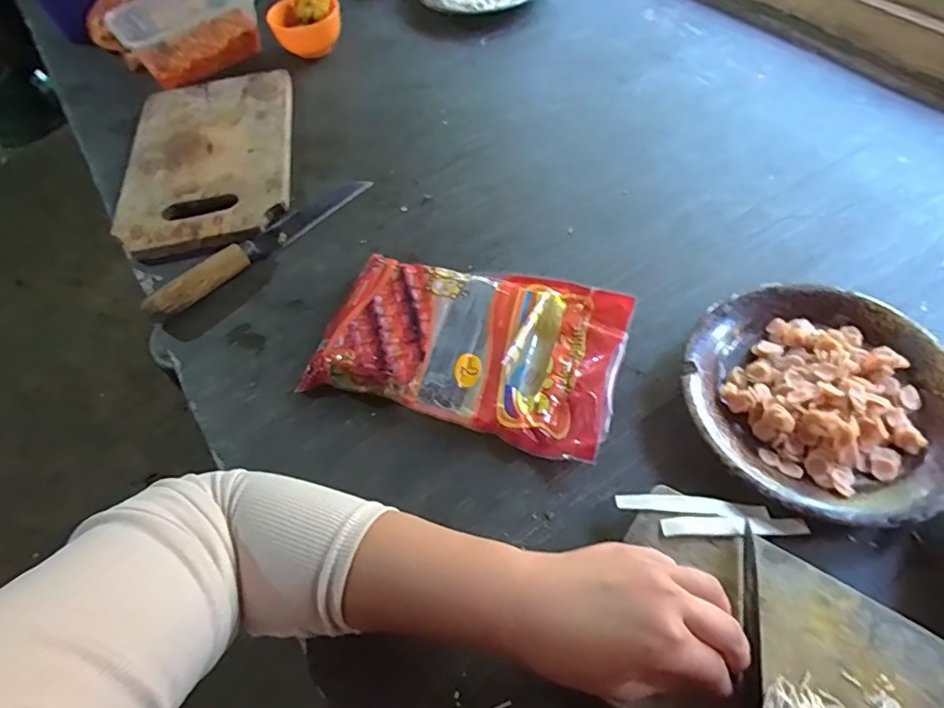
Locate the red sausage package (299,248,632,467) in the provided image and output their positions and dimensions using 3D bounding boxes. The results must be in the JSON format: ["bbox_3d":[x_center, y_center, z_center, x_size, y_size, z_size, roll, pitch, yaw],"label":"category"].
[{"bbox_3d":[-0.002,-0.009,0.446,0.233,0.035,0.142,11,59,12],"label":"red sausage package"}]

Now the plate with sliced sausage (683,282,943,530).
[{"bbox_3d":[0.249,0.030,0.399,0.180,0.033,0.182,-2,57,3],"label":"plate with sliced sausage"}]

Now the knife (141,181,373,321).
[{"bbox_3d":[-0.201,-0.112,0.535,0.026,0.018,0.240,37,67,24],"label":"knife"}]

